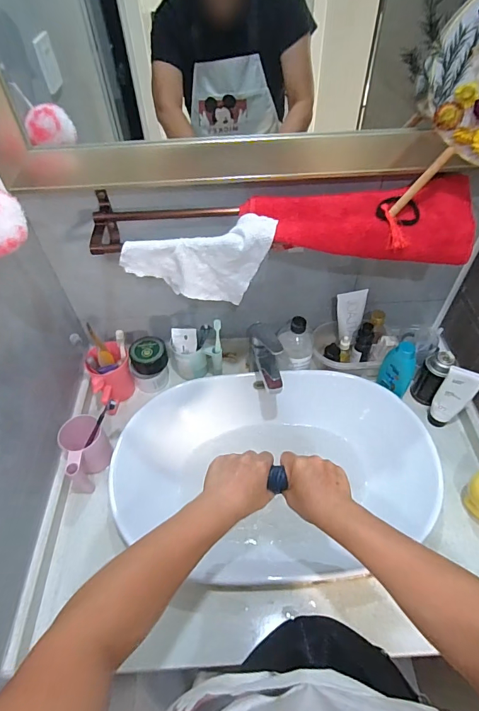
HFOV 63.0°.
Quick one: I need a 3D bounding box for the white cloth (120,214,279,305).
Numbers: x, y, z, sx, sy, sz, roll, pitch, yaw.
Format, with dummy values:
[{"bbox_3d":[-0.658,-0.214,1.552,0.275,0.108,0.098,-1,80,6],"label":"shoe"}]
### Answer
[{"bbox_3d":[-0.062,-0.142,0.628,0.229,0.126,0.043,-9,51,-4],"label":"white cloth"}]

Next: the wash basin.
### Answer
[{"bbox_3d":[0.065,0.215,0.743,0.559,0.135,0.383,-5,51,-1],"label":"wash basin"}]

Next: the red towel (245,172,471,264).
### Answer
[{"bbox_3d":[0.178,-0.204,0.594,0.345,0.078,0.106,0,51,3],"label":"red towel"}]

